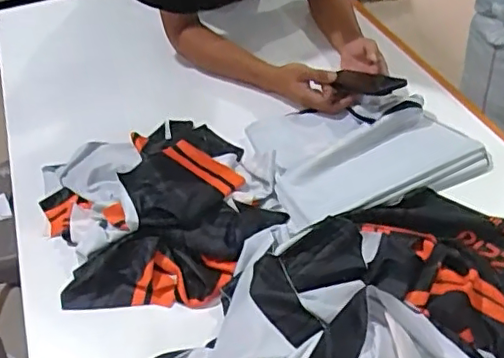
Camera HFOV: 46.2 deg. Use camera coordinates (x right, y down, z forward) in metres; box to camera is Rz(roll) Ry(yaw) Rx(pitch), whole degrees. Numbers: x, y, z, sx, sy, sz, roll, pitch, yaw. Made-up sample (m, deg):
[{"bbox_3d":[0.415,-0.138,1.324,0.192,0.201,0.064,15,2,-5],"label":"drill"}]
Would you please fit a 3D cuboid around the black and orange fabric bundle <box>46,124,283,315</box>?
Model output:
[{"bbox_3d":[-0.144,0.033,0.896,0.330,0.063,0.365,-18,44,-14],"label":"black and orange fabric bundle"}]

